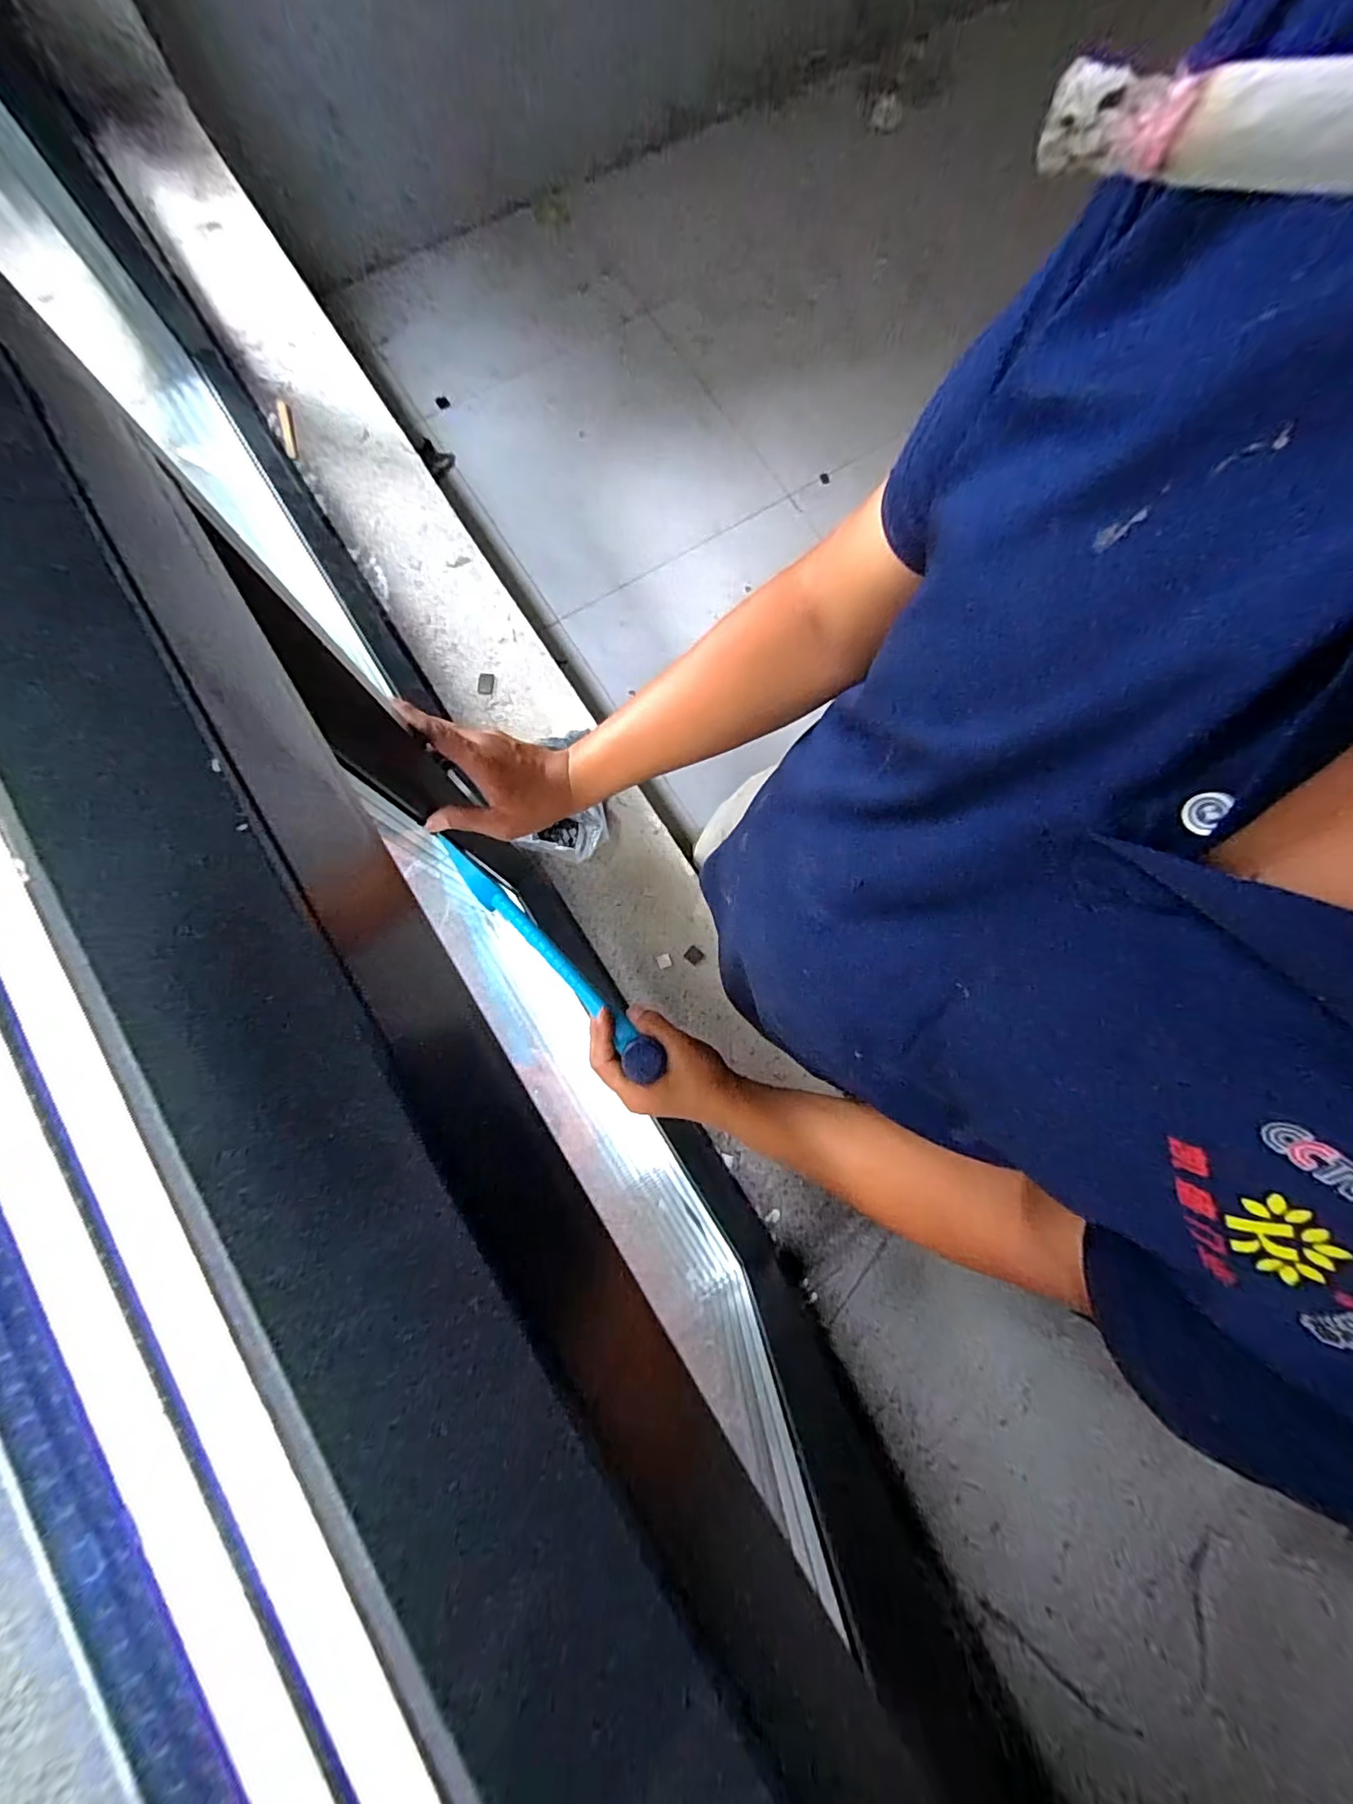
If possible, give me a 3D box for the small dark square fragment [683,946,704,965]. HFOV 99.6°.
[{"bbox_3d":[0.026,0.077,0.830,0.024,0.007,0.024,40,82,6],"label":"small dark square fragment"}]

